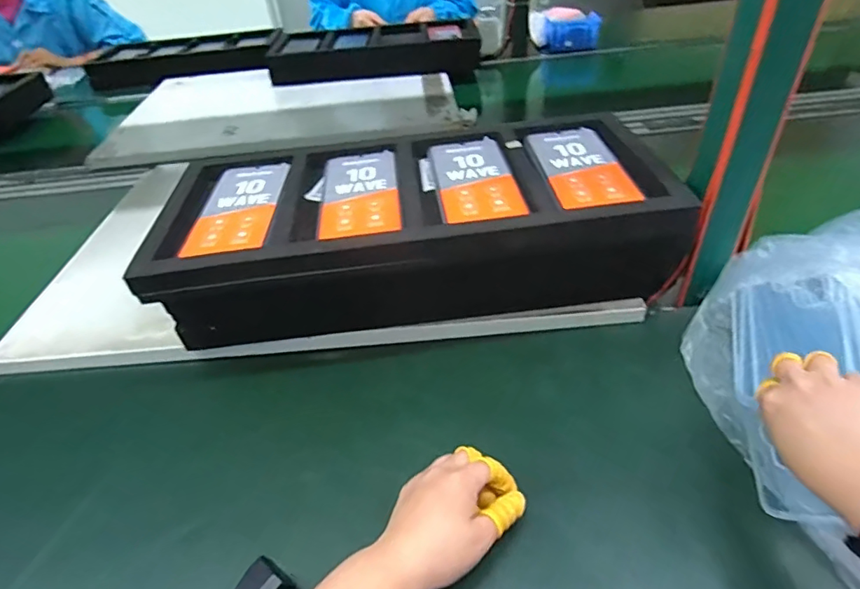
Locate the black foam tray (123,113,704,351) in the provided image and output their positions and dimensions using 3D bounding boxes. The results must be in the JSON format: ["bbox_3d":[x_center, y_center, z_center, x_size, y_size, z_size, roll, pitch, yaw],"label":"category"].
[{"bbox_3d":[-0.012,-0.063,0.557,0.486,0.146,0.220,-7,40,-1],"label":"black foam tray"}]

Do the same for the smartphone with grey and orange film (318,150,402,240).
[{"bbox_3d":[-0.071,-0.103,0.518,0.074,0.006,0.153,-7,40,-2],"label":"smartphone with grey and orange film"}]

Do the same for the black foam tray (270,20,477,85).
[{"bbox_3d":[-0.131,-0.583,1.255,0.501,0.071,0.217,0,40,6],"label":"black foam tray"}]

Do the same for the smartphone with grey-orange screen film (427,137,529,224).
[{"bbox_3d":[0.043,-0.118,0.521,0.075,0.005,0.172,-7,40,-2],"label":"smartphone with grey-orange screen film"}]

